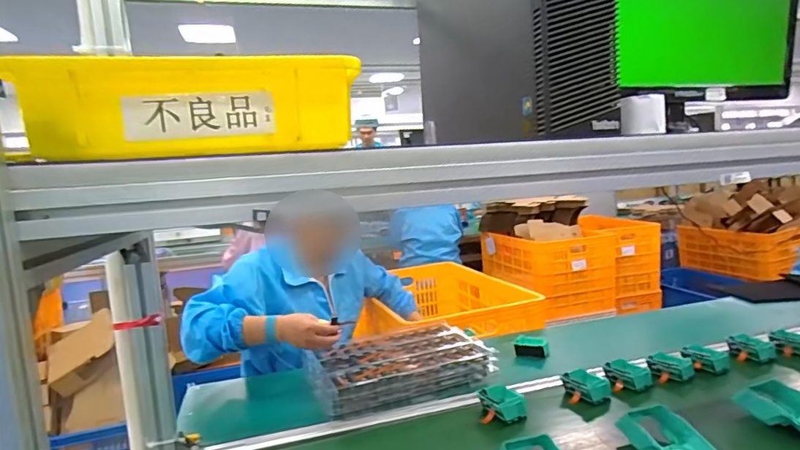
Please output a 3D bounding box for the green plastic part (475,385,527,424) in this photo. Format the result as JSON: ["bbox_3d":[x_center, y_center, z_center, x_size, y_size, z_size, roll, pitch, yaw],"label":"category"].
[{"bbox_3d":[0.194,0.341,0.917,0.080,0.039,0.086,-5,8,-22],"label":"green plastic part"}]

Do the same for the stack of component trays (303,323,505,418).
[{"bbox_3d":[-0.013,0.321,1.089,0.384,0.076,0.295,-6,8,-25],"label":"stack of component trays"}]

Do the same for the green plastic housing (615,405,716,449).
[{"bbox_3d":[0.424,0.344,0.734,0.099,0.053,0.186,-4,7,-13],"label":"green plastic housing"}]

